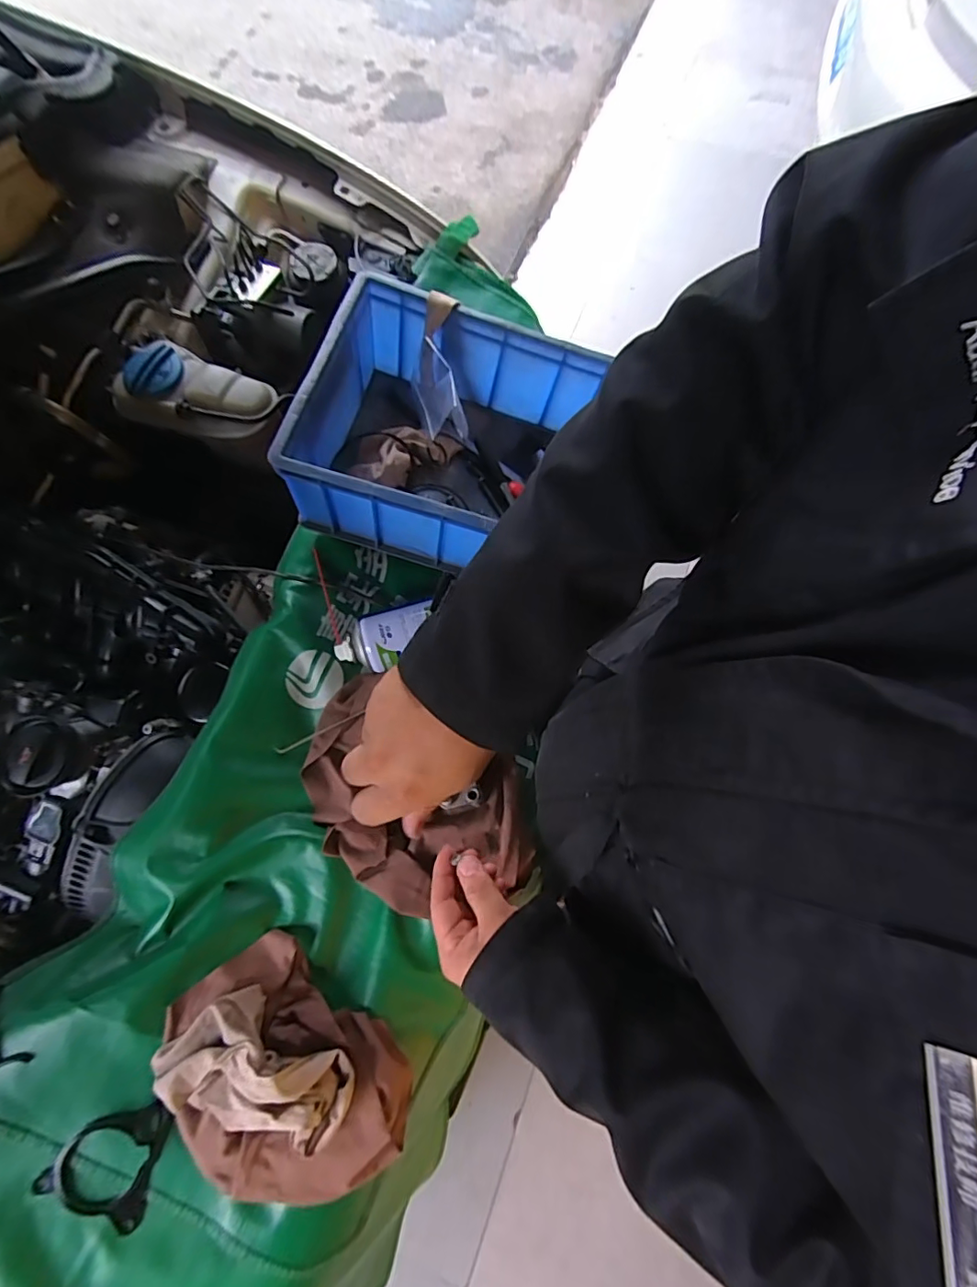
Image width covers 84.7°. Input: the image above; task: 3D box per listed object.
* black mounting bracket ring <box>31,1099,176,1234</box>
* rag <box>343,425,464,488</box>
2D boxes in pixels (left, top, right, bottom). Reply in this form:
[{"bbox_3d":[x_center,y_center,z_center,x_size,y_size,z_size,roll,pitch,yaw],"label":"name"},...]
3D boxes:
[{"bbox_3d":[-0.320,0.433,0.451,0.088,0.008,0.089,4,77,-16],"label":"black mounting bracket ring"},{"bbox_3d":[-0.101,-0.229,0.645,0.143,0.036,0.085,-25,73,-25],"label":"rag"}]

